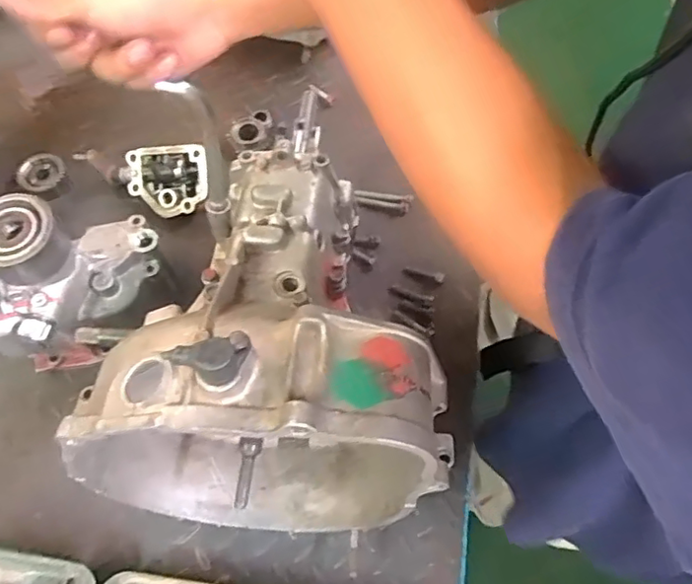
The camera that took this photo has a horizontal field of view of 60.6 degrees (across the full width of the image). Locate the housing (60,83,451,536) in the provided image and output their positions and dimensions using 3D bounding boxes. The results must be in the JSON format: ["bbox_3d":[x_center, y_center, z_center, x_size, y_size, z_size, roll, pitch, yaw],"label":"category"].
[{"bbox_3d":[-0.037,0.042,0.507,0.250,0.277,0.321,20,67,7],"label":"housing"}]

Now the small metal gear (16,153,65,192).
[{"bbox_3d":[-0.383,-0.150,0.750,0.058,0.018,0.055,32,69,12],"label":"small metal gear"}]

